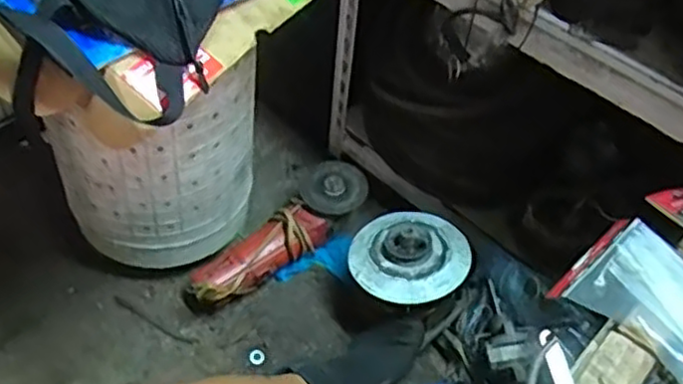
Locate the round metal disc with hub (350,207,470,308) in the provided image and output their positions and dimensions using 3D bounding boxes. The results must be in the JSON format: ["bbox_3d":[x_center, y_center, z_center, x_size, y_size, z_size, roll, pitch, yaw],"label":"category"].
[{"bbox_3d":[0.086,0.074,0.898,0.147,0.040,0.151,3,47,-3],"label":"round metal disc with hub"}]

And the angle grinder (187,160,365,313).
[{"bbox_3d":[-0.092,0.061,0.992,0.293,0.086,0.089,-32,57,-29],"label":"angle grinder"}]

